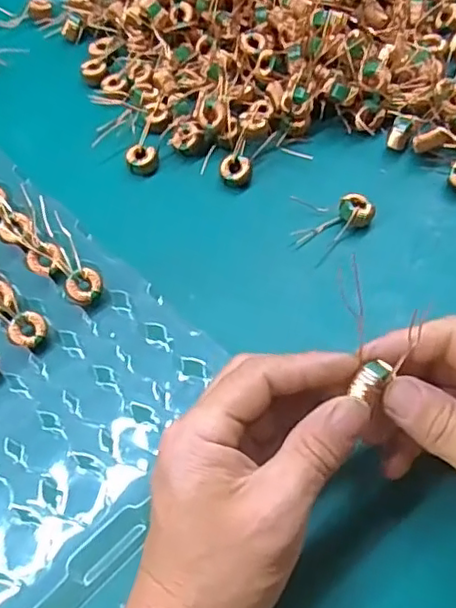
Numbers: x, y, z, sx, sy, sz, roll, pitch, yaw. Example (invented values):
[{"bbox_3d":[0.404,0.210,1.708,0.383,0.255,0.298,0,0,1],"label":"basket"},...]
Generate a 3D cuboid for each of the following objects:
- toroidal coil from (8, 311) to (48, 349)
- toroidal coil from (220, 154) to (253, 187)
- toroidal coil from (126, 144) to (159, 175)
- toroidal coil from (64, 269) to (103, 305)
[{"bbox_3d":[-0.114,0.014,0.351,0.020,0.005,0.020,0,58,0],"label":"toroidal coil"},{"bbox_3d":[0.006,-0.092,0.426,0.021,0.010,0.020,0,97,2],"label":"toroidal coil"},{"bbox_3d":[-0.060,-0.102,0.434,0.022,0.010,0.021,0,58,0],"label":"toroidal coil"},{"bbox_3d":[-0.085,-0.010,0.364,0.021,0.008,0.018,-13,59,-8],"label":"toroidal coil"}]

